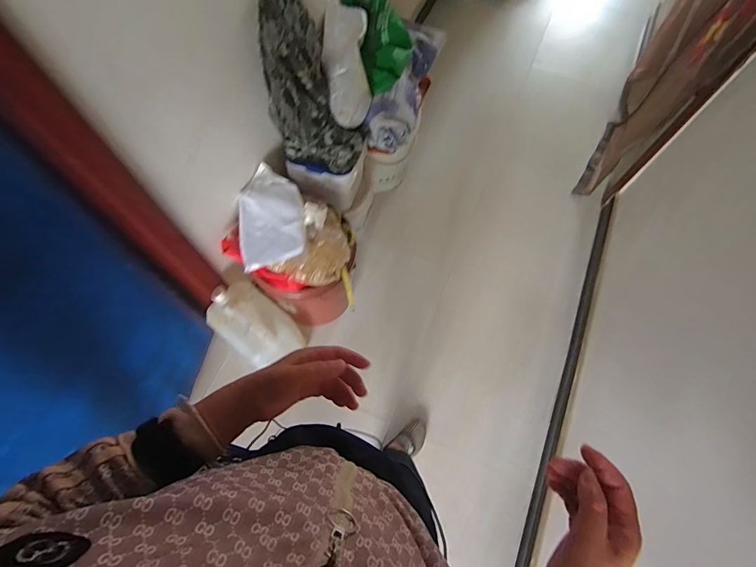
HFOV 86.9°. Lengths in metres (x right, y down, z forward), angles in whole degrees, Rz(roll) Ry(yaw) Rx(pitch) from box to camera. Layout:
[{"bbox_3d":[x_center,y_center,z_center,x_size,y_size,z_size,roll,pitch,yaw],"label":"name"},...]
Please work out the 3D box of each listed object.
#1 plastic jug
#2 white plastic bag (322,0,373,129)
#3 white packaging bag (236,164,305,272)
[{"bbox_3d":[-0.353,0.113,1.130,0.252,0.131,0.170,38,72,13],"label":"plastic jug"},{"bbox_3d":[-0.089,-0.646,1.149,0.132,0.069,0.386,-4,84,-3],"label":"white plastic bag"},{"bbox_3d":[-0.284,-0.188,1.057,0.175,0.065,0.304,-5,68,-4],"label":"white packaging bag"}]

